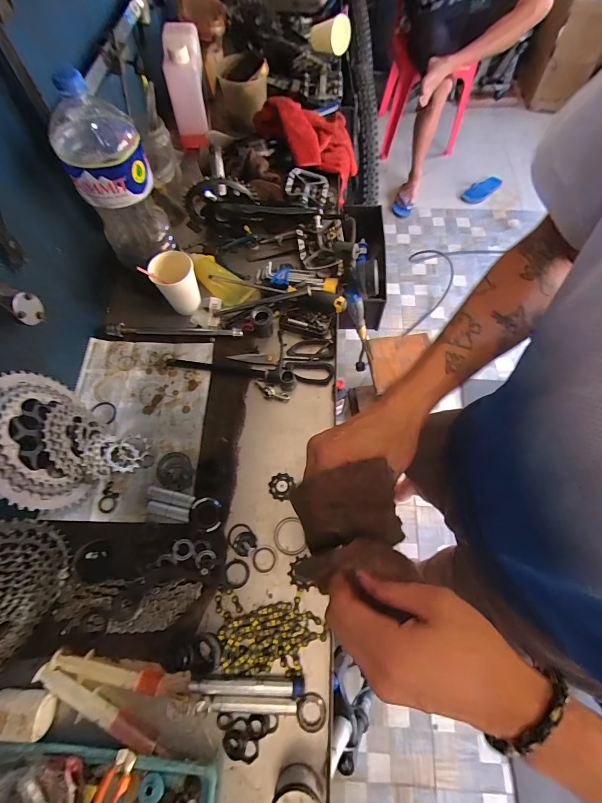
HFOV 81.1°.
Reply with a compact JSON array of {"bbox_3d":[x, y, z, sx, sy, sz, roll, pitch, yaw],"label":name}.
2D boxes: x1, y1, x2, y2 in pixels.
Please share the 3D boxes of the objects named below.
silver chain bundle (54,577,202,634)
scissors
[{"bbox_3d":[-0.221,0.262,0.452,0.175,0.008,0.059,-4,67,-2],"label":"silver chain bundle"},{"bbox_3d":[-0.030,-0.069,0.592,0.168,0.010,0.084,1,67,0],"label":"scissors"}]

